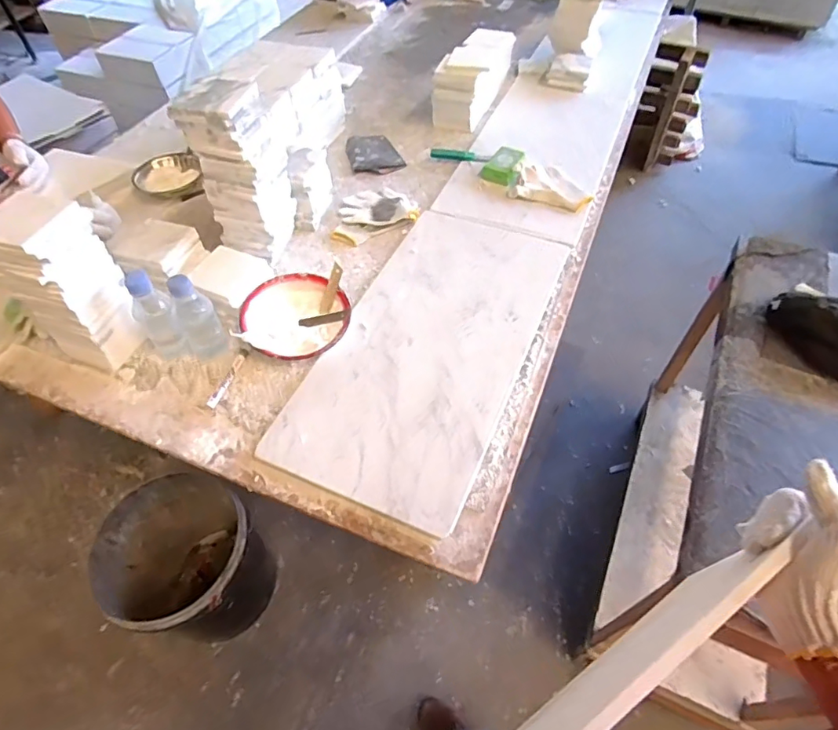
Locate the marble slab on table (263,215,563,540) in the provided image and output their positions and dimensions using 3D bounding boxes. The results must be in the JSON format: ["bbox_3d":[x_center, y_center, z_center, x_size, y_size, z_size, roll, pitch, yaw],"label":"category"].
[{"bbox_3d":[0.024,-0.048,0.853,0.300,0.013,0.604,19,55,15],"label":"marble slab on table"}]

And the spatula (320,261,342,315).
[{"bbox_3d":[-0.150,-0.130,0.873,0.018,0.006,0.087,20,95,-5],"label":"spatula"}]

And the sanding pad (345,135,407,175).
[{"bbox_3d":[-0.106,-0.499,1.198,0.118,0.021,0.146,-11,51,-9],"label":"sanding pad"}]

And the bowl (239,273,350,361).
[{"bbox_3d":[-0.202,-0.075,0.848,0.168,0.057,0.156,-2,55,2],"label":"bowl"}]

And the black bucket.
[{"bbox_3d":[-0.548,0.507,1.255,0.325,0.371,0.328,-2,55,2],"label":"black bucket"}]

